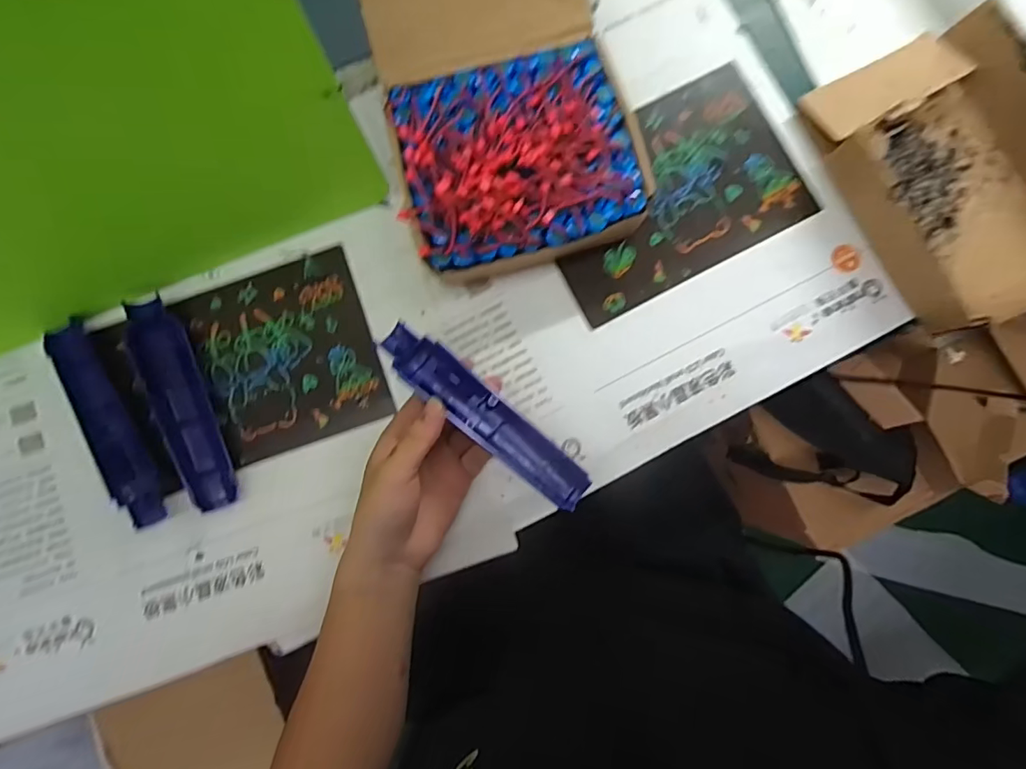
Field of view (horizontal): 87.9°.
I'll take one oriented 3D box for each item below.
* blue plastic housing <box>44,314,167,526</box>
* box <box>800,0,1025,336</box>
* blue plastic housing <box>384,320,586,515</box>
[{"bbox_3d":[-0.305,0.029,0.396,0.031,0.018,0.164,-29,87,-2],"label":"blue plastic housing"},{"bbox_3d":[0.340,-0.165,0.404,0.156,0.051,0.210,-23,86,-2],"label":"box"},{"bbox_3d":[-0.019,0.020,0.357,0.165,0.022,0.032,41,89,6],"label":"blue plastic housing"}]

